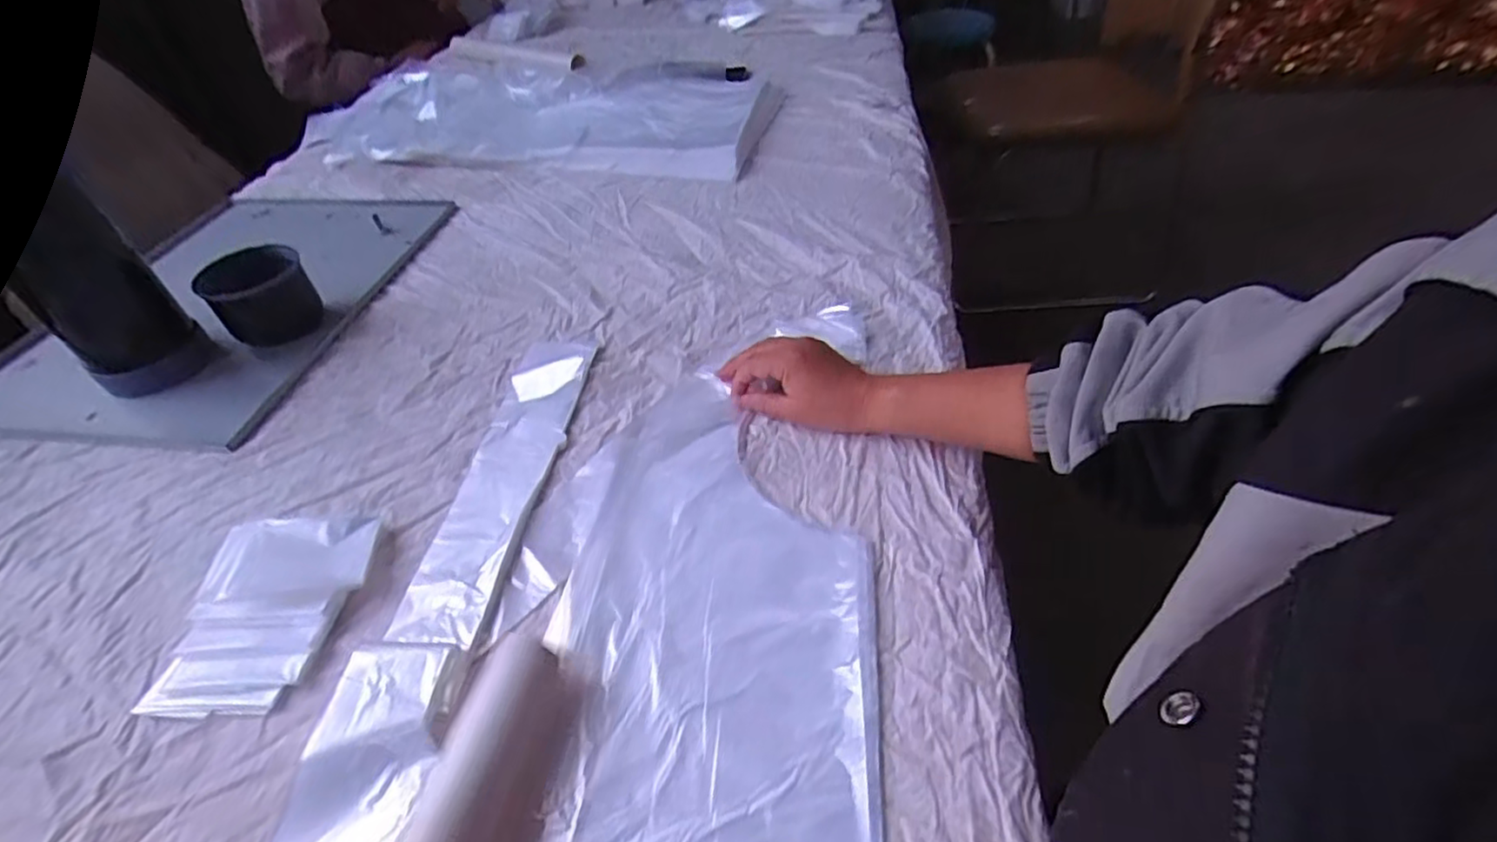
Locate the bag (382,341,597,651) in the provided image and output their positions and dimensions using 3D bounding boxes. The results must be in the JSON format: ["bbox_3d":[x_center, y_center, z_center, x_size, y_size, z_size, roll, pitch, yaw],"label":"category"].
[{"bbox_3d":[-0.184,0.031,0.512,0.067,0.017,0.292,0,44,5],"label":"bag"}]

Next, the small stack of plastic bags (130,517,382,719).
[{"bbox_3d":[-0.312,0.119,0.430,0.105,0.031,0.129,-3,44,3],"label":"small stack of plastic bags"}]

